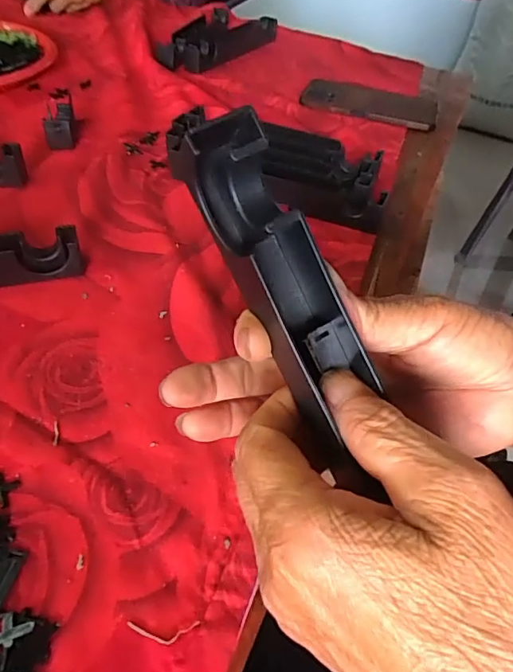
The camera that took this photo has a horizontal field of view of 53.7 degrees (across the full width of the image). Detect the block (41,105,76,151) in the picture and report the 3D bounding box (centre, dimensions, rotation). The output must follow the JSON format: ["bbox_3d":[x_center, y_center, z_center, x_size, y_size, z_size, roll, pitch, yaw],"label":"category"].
[{"bbox_3d":[-0.195,-0.212,0.502,0.025,0.029,0.056,-6,49,-13],"label":"block"}]

